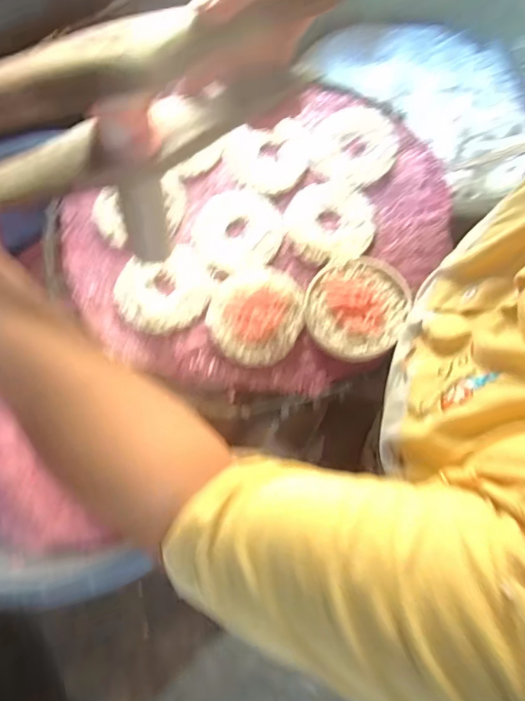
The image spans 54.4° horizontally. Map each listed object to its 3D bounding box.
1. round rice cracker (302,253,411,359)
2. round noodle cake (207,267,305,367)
[{"bbox_3d":[0.078,-0.038,0.426,0.080,0.008,0.091,26,72,10],"label":"round rice cracker"},{"bbox_3d":[-0.006,-0.031,0.426,0.076,0.008,0.087,9,70,4],"label":"round noodle cake"}]

